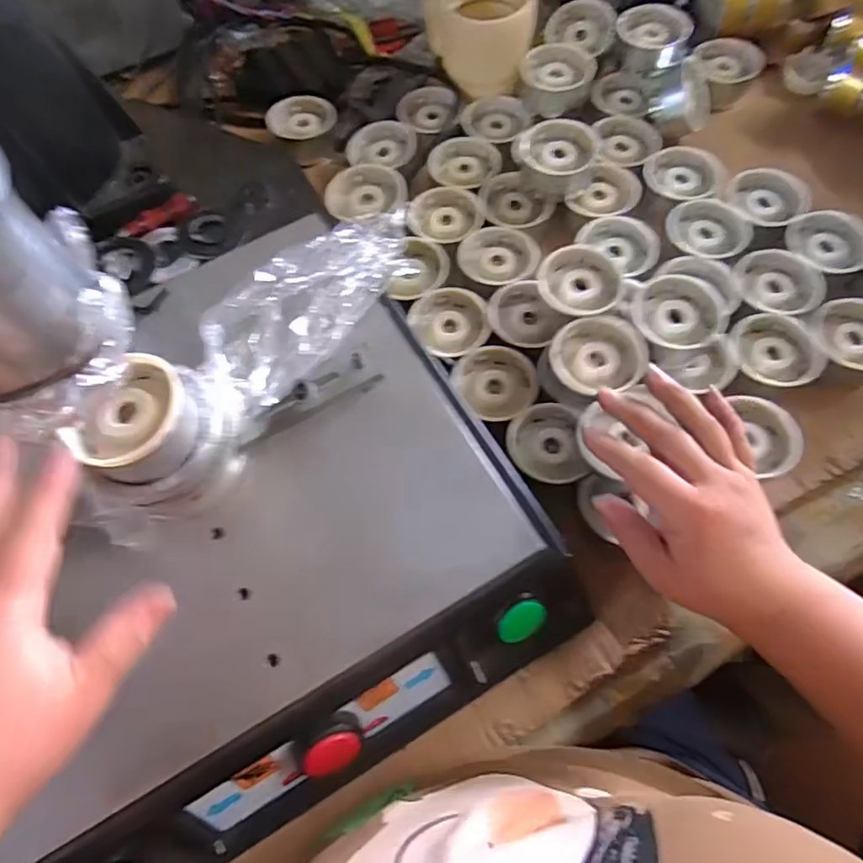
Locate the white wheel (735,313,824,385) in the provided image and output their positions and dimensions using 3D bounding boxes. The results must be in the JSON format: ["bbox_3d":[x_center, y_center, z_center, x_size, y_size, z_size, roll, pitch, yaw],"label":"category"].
[{"bbox_3d":[0.282,-0.067,0.466,0.068,0.022,0.062,-1,67,3],"label":"white wheel"}]

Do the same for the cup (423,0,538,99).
[{"bbox_3d":[0.048,-0.411,0.579,0.105,0.079,0.089,-4,67,2],"label":"cup"}]

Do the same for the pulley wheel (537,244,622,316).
[{"bbox_3d":[0.123,-0.123,0.470,0.065,0.021,0.069,38,74,18],"label":"pulley wheel"}]

